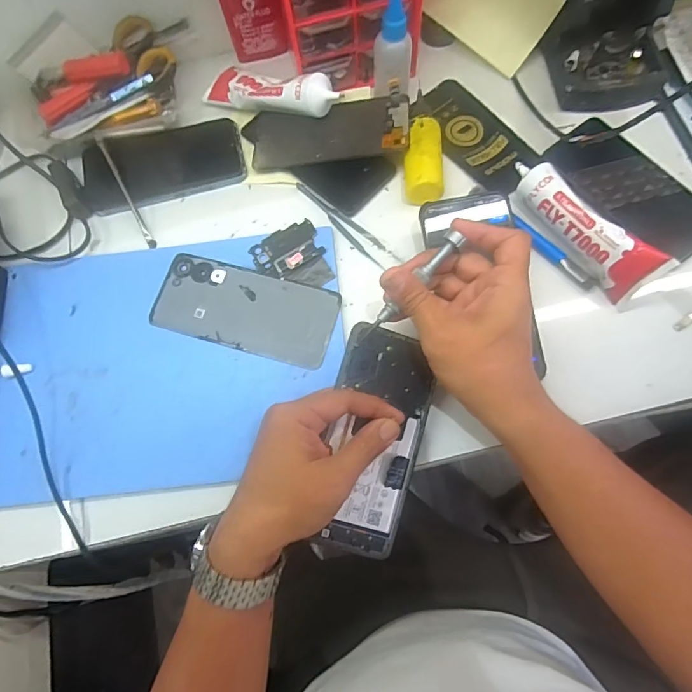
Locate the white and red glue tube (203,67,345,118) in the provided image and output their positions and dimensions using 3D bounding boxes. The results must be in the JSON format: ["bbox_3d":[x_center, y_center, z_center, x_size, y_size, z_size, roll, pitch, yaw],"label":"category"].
[{"bbox_3d":[-0.076,-0.253,0.458,0.149,0.031,0.037,20,73,26],"label":"white and red glue tube"}]

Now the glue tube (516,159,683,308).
[{"bbox_3d":[0.203,-0.103,0.400,0.031,0.046,0.149,-36,74,-9],"label":"glue tube"}]

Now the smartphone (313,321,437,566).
[{"bbox_3d":[0.020,0.070,0.347,0.075,0.004,0.163,19,79,-12],"label":"smartphone"}]

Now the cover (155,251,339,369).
[{"bbox_3d":[-0.090,-0.033,0.411,0.162,0.007,0.074,15,73,7],"label":"cover"}]

